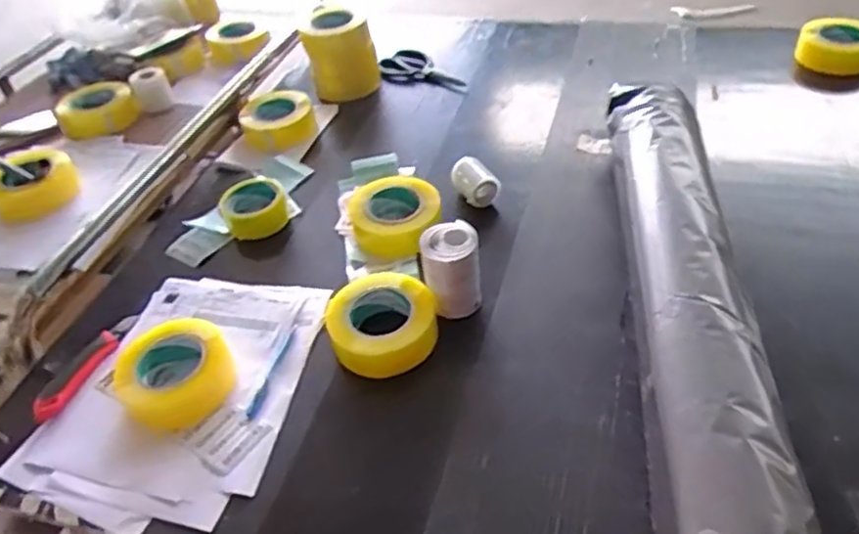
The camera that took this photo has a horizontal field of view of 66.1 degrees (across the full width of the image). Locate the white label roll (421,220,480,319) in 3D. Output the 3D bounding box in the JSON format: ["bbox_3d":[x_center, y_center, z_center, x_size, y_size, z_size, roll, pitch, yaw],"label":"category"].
[{"bbox_3d":[0.027,0.006,0.822,0.067,0.109,0.066,-4,43,3],"label":"white label roll"}]

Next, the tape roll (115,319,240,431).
[{"bbox_3d":[-0.303,0.128,0.791,0.131,0.054,0.132,-4,43,3],"label":"tape roll"}]

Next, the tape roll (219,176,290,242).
[{"bbox_3d":[-0.272,-0.095,1.024,0.101,0.042,0.104,-16,44,-10],"label":"tape roll"}]

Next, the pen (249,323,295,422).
[{"bbox_3d":[-0.190,0.125,0.800,0.015,0.010,0.135,8,46,15],"label":"pen"}]

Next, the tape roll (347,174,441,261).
[{"bbox_3d":[-0.049,-0.077,0.957,0.132,0.054,0.143,-5,43,2],"label":"tape roll"}]

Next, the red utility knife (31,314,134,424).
[{"bbox_3d":[-0.435,0.123,0.840,0.043,0.030,0.174,14,47,20],"label":"red utility knife"}]

